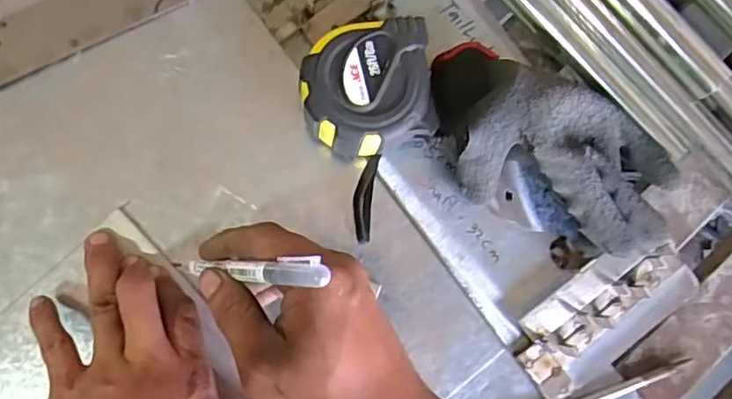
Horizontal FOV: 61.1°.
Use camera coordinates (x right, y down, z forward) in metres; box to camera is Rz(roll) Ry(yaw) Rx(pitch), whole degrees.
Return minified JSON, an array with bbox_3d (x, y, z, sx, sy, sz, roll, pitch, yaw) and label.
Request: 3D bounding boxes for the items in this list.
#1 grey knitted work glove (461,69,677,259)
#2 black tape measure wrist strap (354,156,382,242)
[{"bbox_3d":[0.136,-0.025,0.413,0.150,0.059,0.092,23,84,-2],"label":"grey knitted work glove"},{"bbox_3d":[-0.001,-0.001,0.424,0.014,0.008,0.059,9,83,-3],"label":"black tape measure wrist strap"}]

